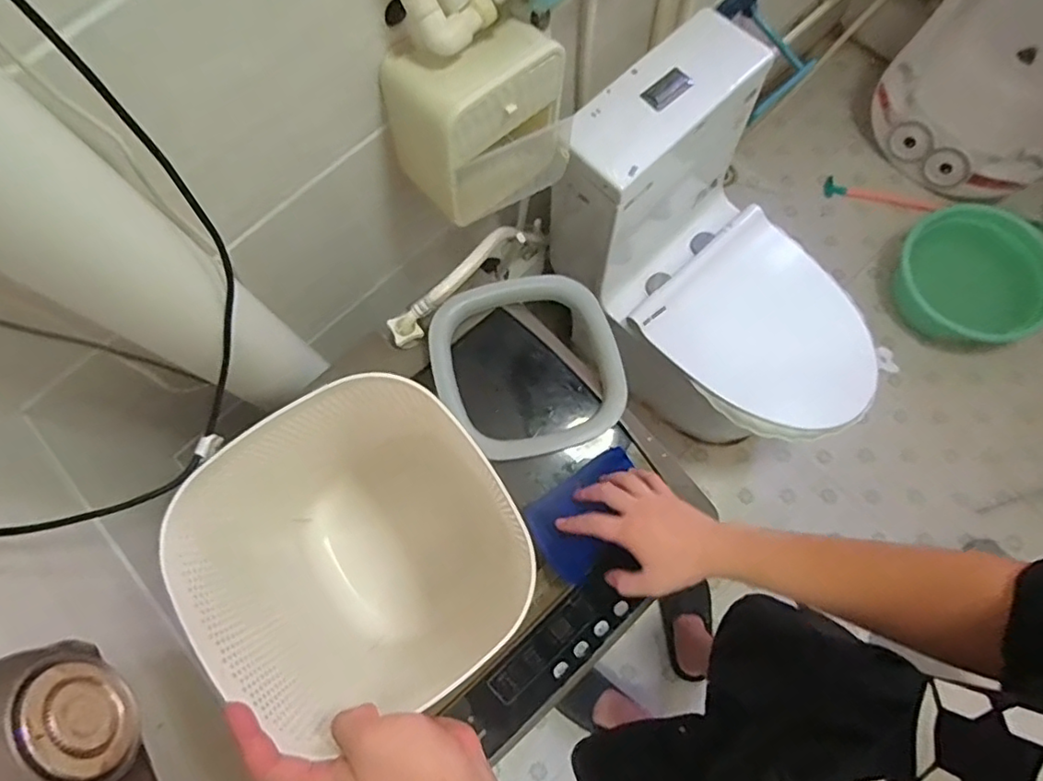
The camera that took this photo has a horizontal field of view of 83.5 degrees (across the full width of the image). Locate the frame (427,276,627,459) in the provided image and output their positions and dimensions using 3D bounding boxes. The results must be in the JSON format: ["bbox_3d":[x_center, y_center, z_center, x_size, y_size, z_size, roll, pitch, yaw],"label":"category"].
[{"bbox_3d":[0.009,-0.035,0.714,0.224,0.031,0.219,-13,75,-3],"label":"frame"}]

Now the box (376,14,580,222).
[{"bbox_3d":[-0.054,-0.364,0.793,0.225,0.200,0.142,-32,75,-7],"label":"box"}]

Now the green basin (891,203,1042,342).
[{"bbox_3d":[1.199,-0.309,1.526,0.403,0.149,0.377,-19,74,-3],"label":"green basin"}]

